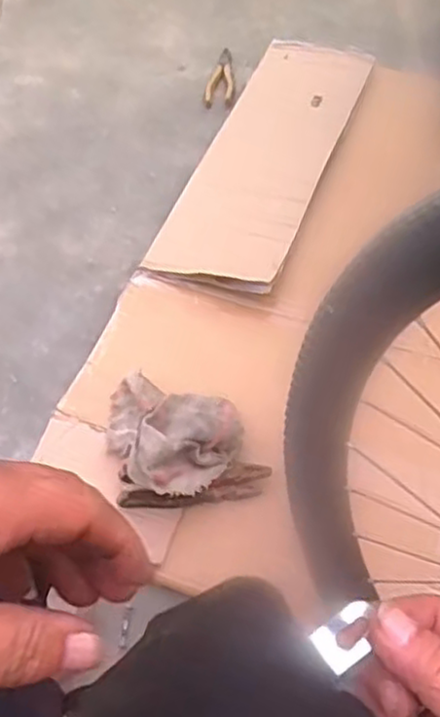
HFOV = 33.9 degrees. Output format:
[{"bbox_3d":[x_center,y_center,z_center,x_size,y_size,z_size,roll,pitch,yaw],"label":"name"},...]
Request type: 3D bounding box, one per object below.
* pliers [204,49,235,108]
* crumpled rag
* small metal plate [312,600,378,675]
[{"bbox_3d":[0.002,-0.507,1.298,0.050,0.012,0.159,1,60,5],"label":"pliers"},{"bbox_3d":[-0.076,0.085,0.832,0.182,0.093,0.142,19,61,16],"label":"crumpled rag"},{"bbox_3d":[0.050,0.105,0.274,0.026,0.004,0.017,-35,74,-17],"label":"small metal plate"}]

